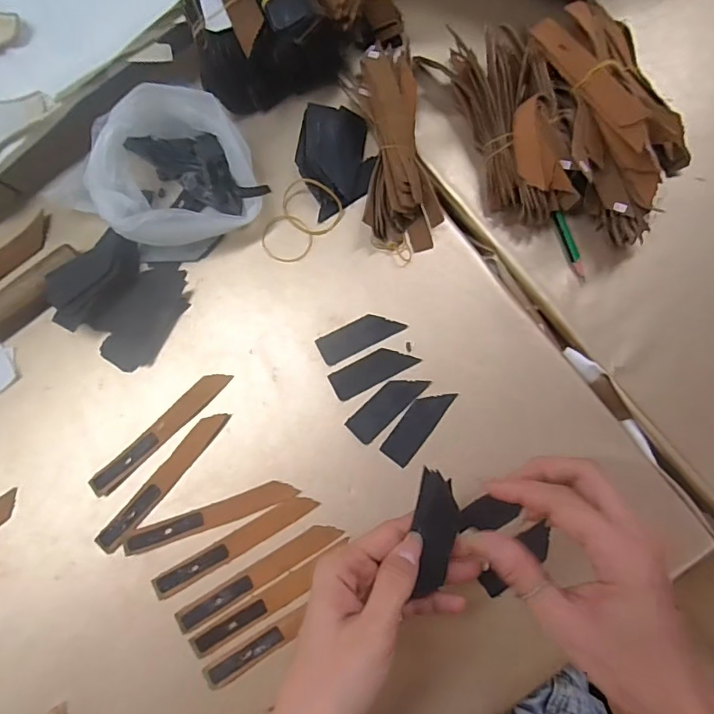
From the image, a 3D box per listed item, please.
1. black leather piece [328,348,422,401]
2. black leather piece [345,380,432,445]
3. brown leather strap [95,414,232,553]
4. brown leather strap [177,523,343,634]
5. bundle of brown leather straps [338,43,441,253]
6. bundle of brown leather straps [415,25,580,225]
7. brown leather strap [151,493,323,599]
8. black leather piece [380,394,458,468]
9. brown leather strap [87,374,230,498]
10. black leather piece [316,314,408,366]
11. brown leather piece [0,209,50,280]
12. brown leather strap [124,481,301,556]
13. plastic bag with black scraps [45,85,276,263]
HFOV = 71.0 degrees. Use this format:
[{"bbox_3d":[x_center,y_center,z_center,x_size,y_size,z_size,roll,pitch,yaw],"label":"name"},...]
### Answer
[{"bbox_3d":[0.012,0.009,0.372,0.064,0.004,0.023,-27,81,-2],"label":"black leather piece"},{"bbox_3d":[0.022,0.035,0.367,0.063,0.004,0.023,-43,82,-4],"label":"black leather piece"},{"bbox_3d":[-0.140,0.088,0.363,0.016,0.005,0.123,39,85,8],"label":"brown leather strap"},{"bbox_3d":[-0.068,0.152,0.349,0.123,0.004,0.017,-32,81,-3],"label":"brown leather strap"},{"bbox_3d":[0.027,-0.164,0.384,0.055,0.039,0.155,-8,81,1],"label":"bundle of brown leather straps"},{"bbox_3d":[0.112,-0.179,0.376,0.068,0.047,0.160,-20,81,-1],"label":"bundle of brown leather straps"},{"bbox_3d":[-0.086,0.132,0.353,0.123,0.004,0.017,-30,81,-2],"label":"brown leather strap"},{"bbox_3d":[0.044,0.049,0.363,0.022,0.004,0.063,37,84,7],"label":"black leather piece"},{"bbox_3d":[-0.146,0.056,0.373,0.123,0.004,0.018,-43,82,-4],"label":"brown leather strap"},{"bbox_3d":[0.002,-0.017,0.375,0.063,0.004,0.023,-27,81,-2],"label":"black leather piece"},{"bbox_3d":[-0.273,-0.088,0.405,0.068,0.004,0.023,-39,87,-1],"label":"brown leather piece"},{"bbox_3d":[-0.104,0.113,0.356,0.124,0.004,0.016,-19,81,-1],"label":"brown leather strap"},{"bbox_3d":[-0.147,-0.129,0.375,0.135,0.068,0.113,-40,81,-4],"label":"plastic bag with black scraps"}]

